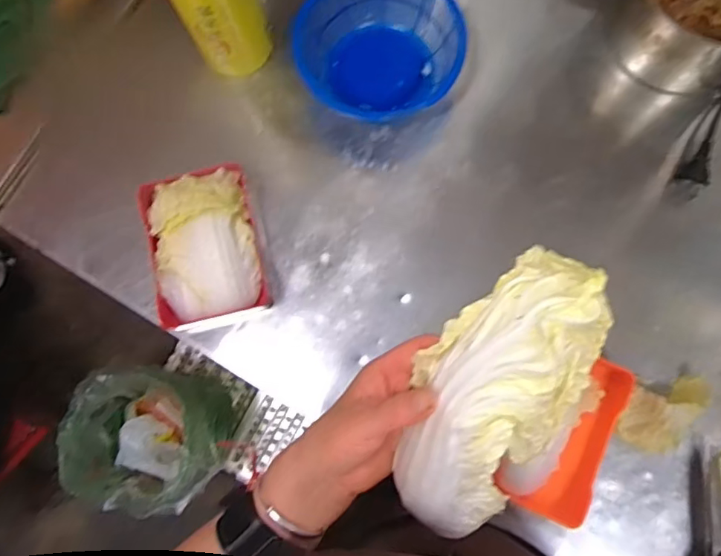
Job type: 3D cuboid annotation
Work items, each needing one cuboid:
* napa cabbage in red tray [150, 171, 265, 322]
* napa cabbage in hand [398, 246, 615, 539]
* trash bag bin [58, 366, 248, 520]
[{"bbox_3d":[-0.168,-0.035,0.587,0.103,0.056,0.147,-12,80,1],"label":"napa cabbage in red tray"},{"bbox_3d":[0.082,0.076,0.342,0.088,0.066,0.194,28,102,7],"label":"napa cabbage in hand"},{"bbox_3d":[-0.427,0.337,1.180,0.275,0.372,0.239,9,81,5],"label":"trash bag bin"}]

